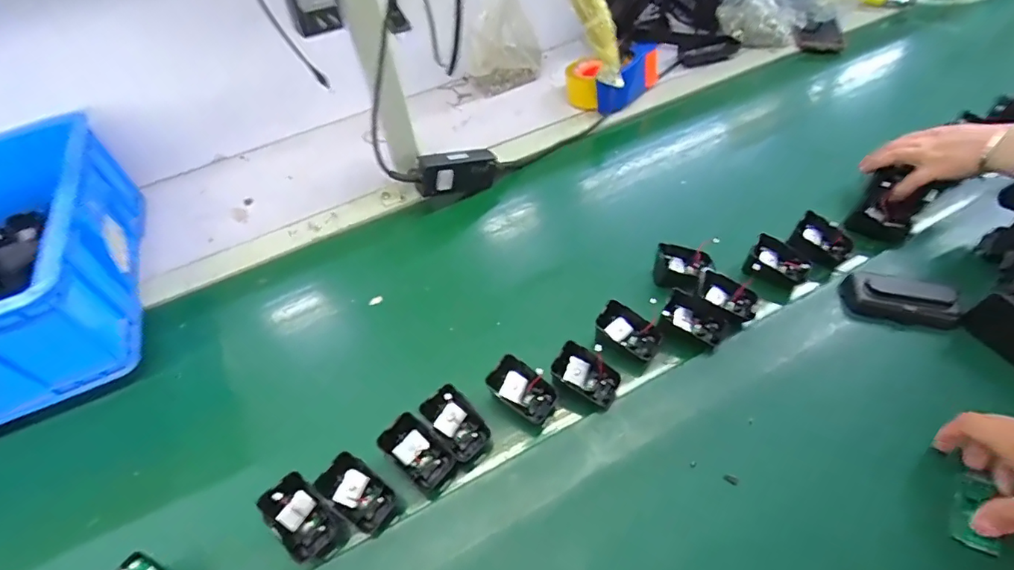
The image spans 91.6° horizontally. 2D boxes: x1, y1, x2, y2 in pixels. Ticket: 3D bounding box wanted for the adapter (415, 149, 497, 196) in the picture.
[{"bbox_3d":[-0.070,-0.157,0.691,0.118,0.056,0.031,-15,48,-33],"label":"adapter"}]

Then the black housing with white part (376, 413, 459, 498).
[{"bbox_3d":[-0.084,0.159,0.467,0.063,0.037,0.044,30,59,26],"label":"black housing with white part"}]

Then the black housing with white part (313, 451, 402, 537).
[{"bbox_3d":[-0.137,0.190,0.448,0.071,0.021,0.042,42,57,-2],"label":"black housing with white part"}]

